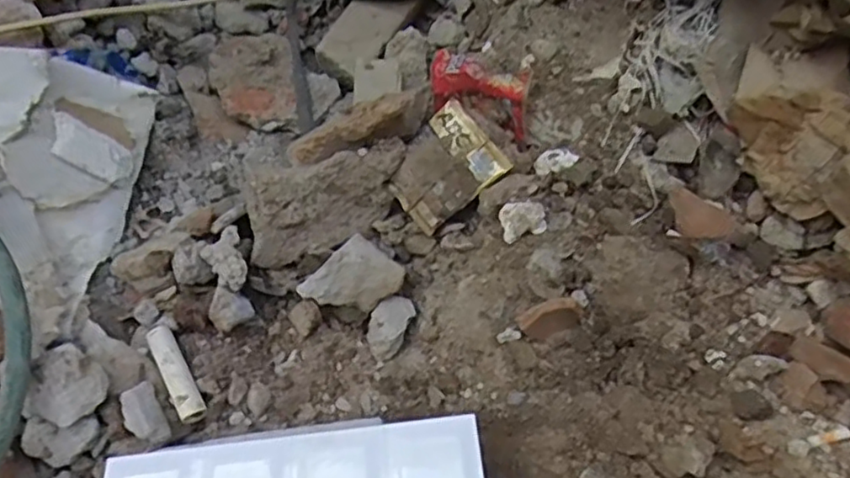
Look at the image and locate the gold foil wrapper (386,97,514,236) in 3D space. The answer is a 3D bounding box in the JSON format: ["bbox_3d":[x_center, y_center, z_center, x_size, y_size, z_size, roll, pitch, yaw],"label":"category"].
[{"bbox_3d":[0.015,-0.067,0.638,0.111,0.012,0.083,-40,84,23],"label":"gold foil wrapper"}]

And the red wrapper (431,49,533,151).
[{"bbox_3d":[0.053,-0.142,0.650,0.111,0.058,0.047,26,64,19],"label":"red wrapper"}]

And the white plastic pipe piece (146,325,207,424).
[{"bbox_3d":[-0.223,0.120,0.597,0.022,0.024,0.094,-30,61,-13],"label":"white plastic pipe piece"}]

